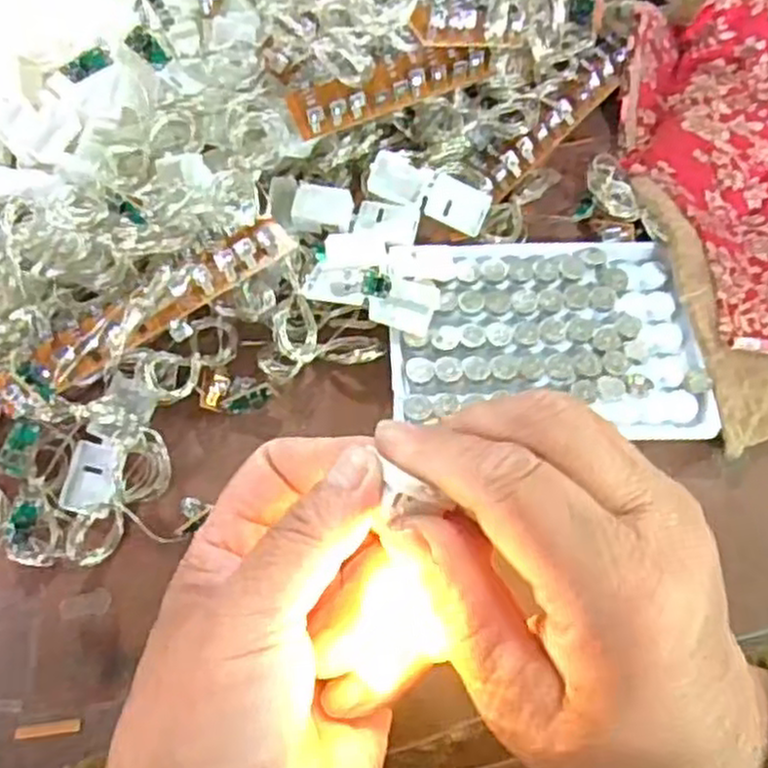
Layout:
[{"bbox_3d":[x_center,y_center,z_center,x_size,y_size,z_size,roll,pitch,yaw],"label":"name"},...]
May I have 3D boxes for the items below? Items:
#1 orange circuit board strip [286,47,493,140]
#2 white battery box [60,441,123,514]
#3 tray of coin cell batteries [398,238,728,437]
[{"bbox_3d":[0.005,-0.132,0.338,0.093,0.021,0.010,-25,33,-14],"label":"orange circuit board strip"},{"bbox_3d":[-0.114,0.037,0.299,0.017,0.011,0.028,6,65,2],"label":"white battery box"},{"bbox_3d":[0.068,-0.023,0.323,0.127,0.010,0.087,1,65,0],"label":"tray of coin cell batteries"}]

